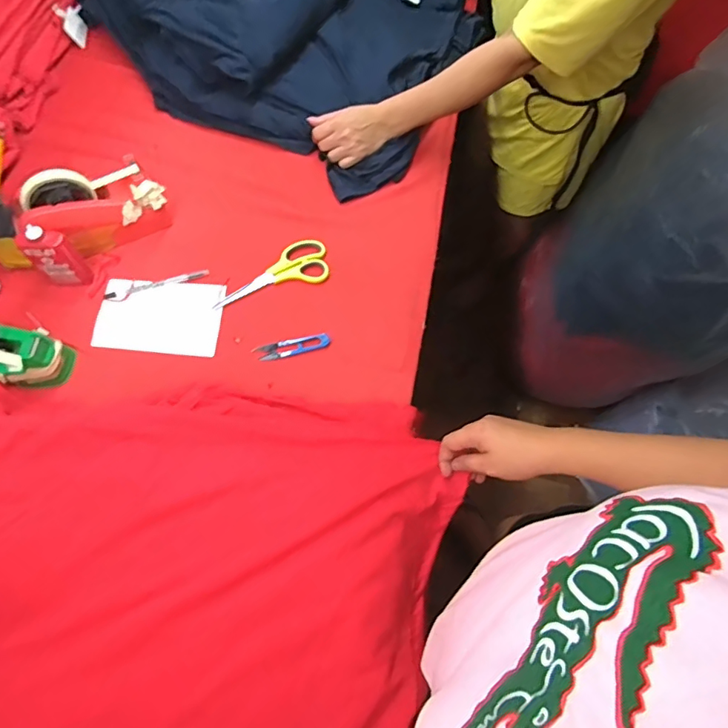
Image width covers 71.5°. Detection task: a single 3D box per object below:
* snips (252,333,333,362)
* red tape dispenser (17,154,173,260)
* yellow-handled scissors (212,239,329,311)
[{"bbox_3d":[-0.100,-0.024,0.713,0.102,0.008,0.024,-14,68,-7],"label":"snips"},{"bbox_3d":[-0.368,-0.217,0.706,0.173,0.113,0.069,-31,71,-13],"label":"red tape dispenser"},{"bbox_3d":[-0.139,-0.138,0.755,0.173,0.008,0.072,-17,68,-8],"label":"yellow-handled scissors"}]

